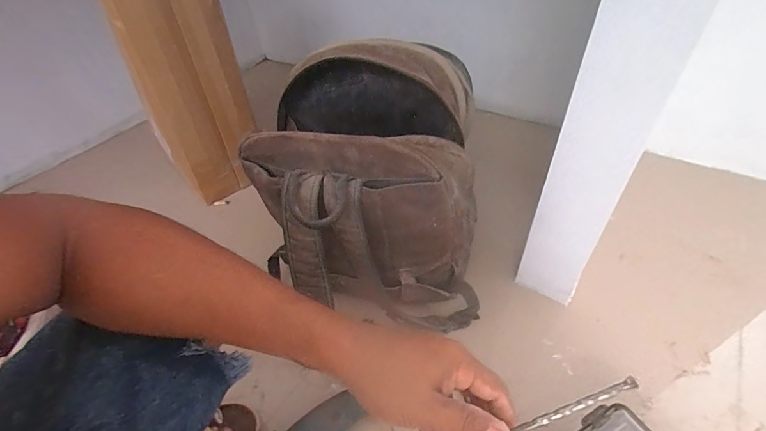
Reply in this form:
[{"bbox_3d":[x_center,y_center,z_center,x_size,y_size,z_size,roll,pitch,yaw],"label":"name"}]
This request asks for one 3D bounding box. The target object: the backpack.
[{"bbox_3d":[-0.012,-0.042,0.634,0.337,0.377,0.343,-1,45,5],"label":"backpack"}]

